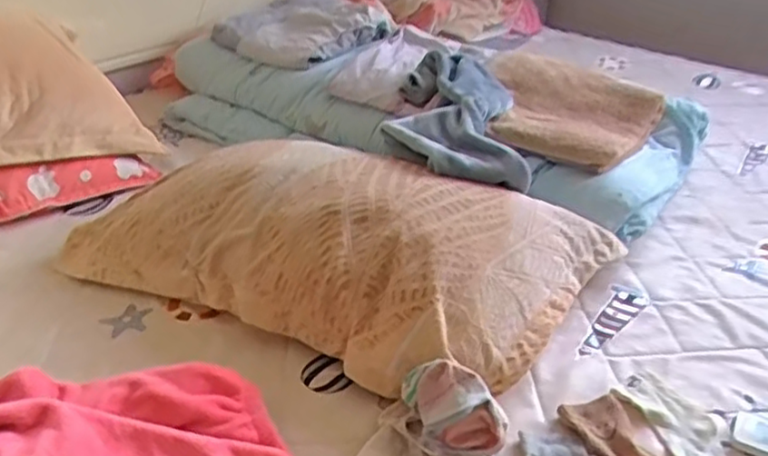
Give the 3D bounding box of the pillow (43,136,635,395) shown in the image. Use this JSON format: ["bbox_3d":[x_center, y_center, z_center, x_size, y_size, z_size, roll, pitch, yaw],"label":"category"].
[{"bbox_3d":[-0.088,0.020,0.925,0.771,0.149,0.360,10,33,14],"label":"pillow"}]

